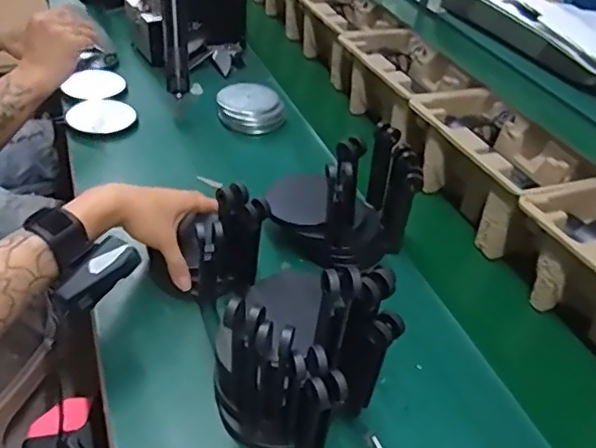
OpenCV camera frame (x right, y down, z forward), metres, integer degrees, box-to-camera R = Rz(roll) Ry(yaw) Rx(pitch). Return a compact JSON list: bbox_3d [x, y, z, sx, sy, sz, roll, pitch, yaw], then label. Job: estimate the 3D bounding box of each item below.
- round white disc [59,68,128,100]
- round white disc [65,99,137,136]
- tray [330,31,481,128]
[{"bbox_3d":[-0.325,-0.227,0.907,0.089,0.016,0.088,4,38,-3],"label":"round white disc"},{"bbox_3d":[-0.292,-0.162,0.835,0.094,0.012,0.103,4,38,-3],"label":"round white disc"},{"bbox_3d":[0.162,-0.219,0.895,0.136,0.098,0.237,-11,41,-21],"label":"tray"}]

